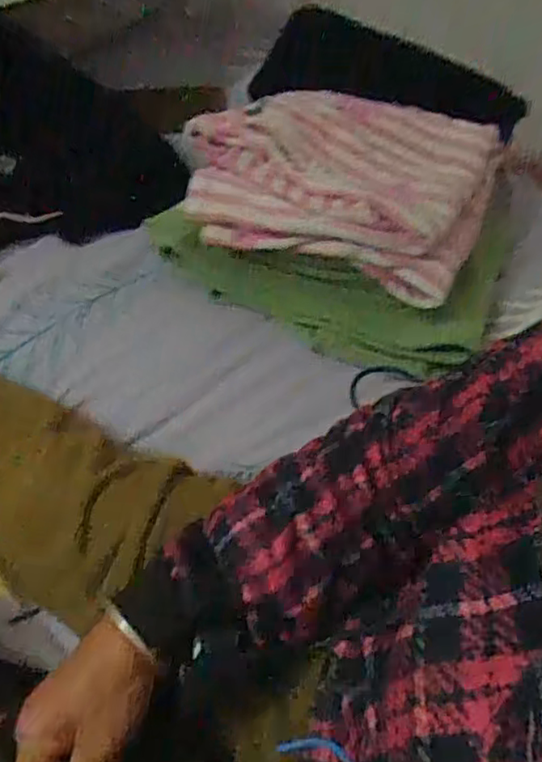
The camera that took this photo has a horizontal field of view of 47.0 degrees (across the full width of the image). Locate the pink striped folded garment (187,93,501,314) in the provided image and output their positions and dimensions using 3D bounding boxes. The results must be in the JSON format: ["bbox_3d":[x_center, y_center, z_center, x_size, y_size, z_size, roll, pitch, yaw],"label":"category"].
[{"bbox_3d":[0.070,-0.221,0.671,0.312,0.065,0.239,22,57,12],"label":"pink striped folded garment"}]

